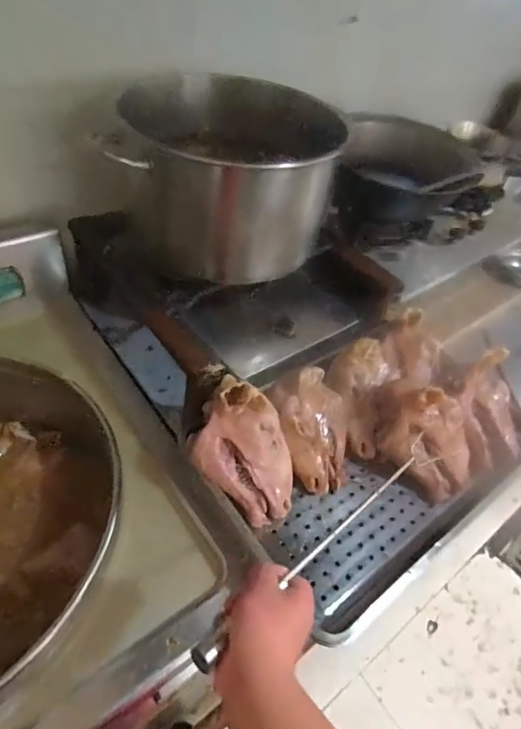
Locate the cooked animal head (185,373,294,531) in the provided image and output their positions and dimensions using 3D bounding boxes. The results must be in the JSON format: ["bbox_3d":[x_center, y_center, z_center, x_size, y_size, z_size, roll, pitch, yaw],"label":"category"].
[{"bbox_3d":[-0.022,0.126,0.676,0.174,0.160,0.115,30,51,17],"label":"cooked animal head"}]

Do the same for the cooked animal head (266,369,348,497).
[{"bbox_3d":[0.073,0.108,0.779,0.133,0.110,0.205,-16,89,-30],"label":"cooked animal head"}]

